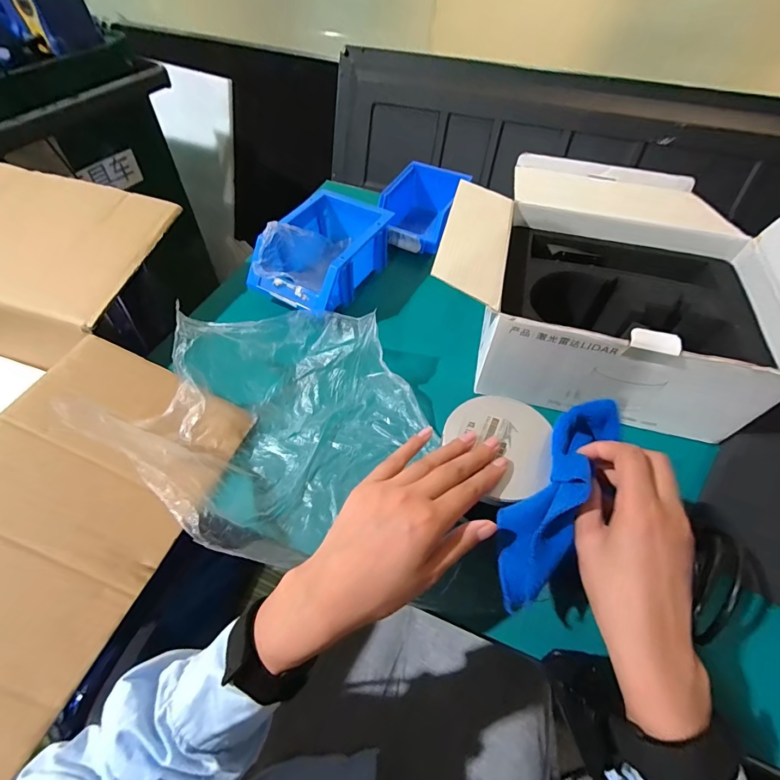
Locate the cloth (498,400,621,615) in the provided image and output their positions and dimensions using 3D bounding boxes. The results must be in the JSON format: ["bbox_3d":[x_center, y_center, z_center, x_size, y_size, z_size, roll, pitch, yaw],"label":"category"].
[{"bbox_3d":[0.130,0.075,0.304,0.049,0.052,0.182,29,67,18],"label":"cloth"}]

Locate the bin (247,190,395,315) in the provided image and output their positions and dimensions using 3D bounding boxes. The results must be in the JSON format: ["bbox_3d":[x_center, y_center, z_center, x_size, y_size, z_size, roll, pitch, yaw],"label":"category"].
[{"bbox_3d":[-0.093,-0.188,0.547,0.124,0.074,0.178,26,57,16],"label":"bin"}]

